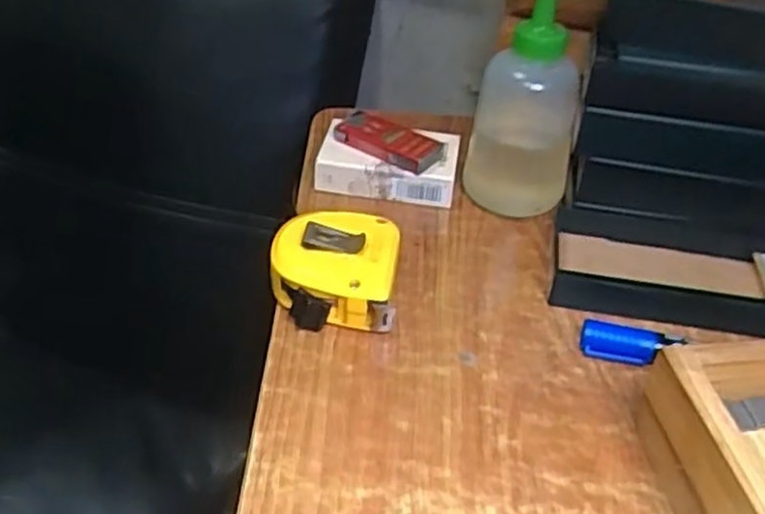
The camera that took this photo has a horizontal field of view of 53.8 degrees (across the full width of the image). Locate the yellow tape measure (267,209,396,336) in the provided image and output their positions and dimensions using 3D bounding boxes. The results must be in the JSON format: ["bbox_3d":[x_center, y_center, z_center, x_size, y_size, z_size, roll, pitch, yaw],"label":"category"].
[{"bbox_3d":[-0.025,0.006,0.403,0.064,0.030,0.066,4,38,0],"label":"yellow tape measure"}]

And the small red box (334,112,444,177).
[{"bbox_3d":[0.004,-0.075,0.487,0.069,0.014,0.028,24,42,24],"label":"small red box"}]

